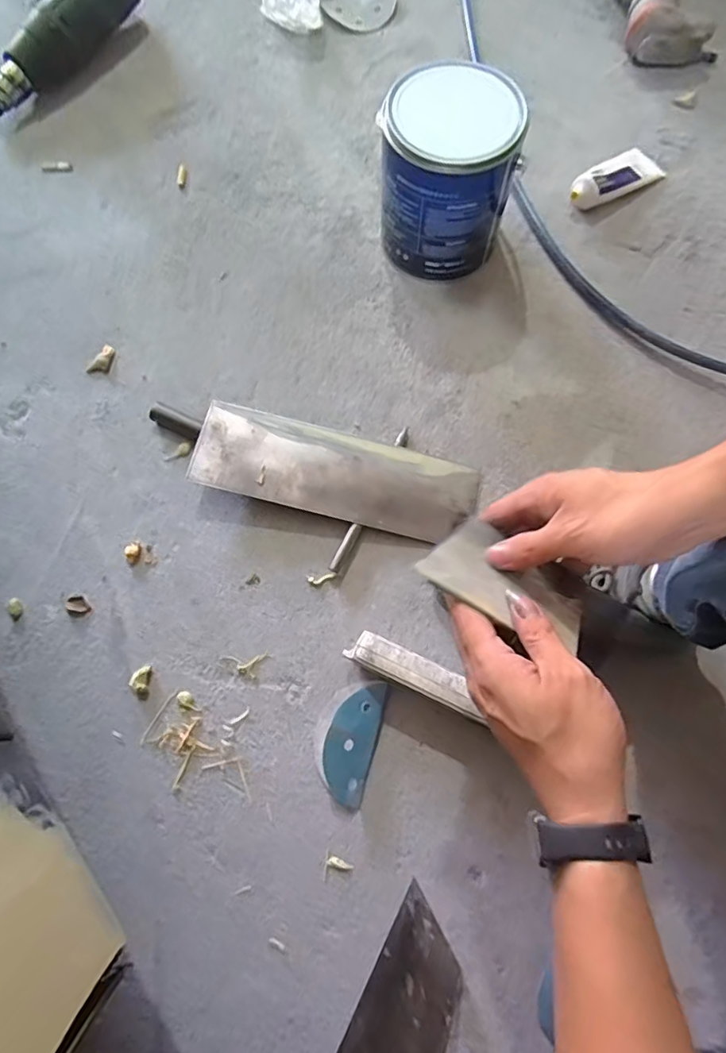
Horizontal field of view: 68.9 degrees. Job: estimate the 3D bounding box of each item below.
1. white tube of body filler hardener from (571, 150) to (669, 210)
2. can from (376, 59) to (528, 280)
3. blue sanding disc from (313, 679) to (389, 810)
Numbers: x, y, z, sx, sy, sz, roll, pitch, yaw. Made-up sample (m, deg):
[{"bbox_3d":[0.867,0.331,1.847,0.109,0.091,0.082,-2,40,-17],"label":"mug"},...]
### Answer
[{"bbox_3d":[0.331,-0.456,0.699,0.154,0.029,0.055,-33,79,-19],"label":"white tube of body filler hardener"},{"bbox_3d":[0.096,-0.398,0.612,0.141,0.161,0.137,0,75,0],"label":"can"},{"bbox_3d":[-0.017,0.208,0.520,0.061,0.032,0.117,15,76,4],"label":"blue sanding disc"}]

